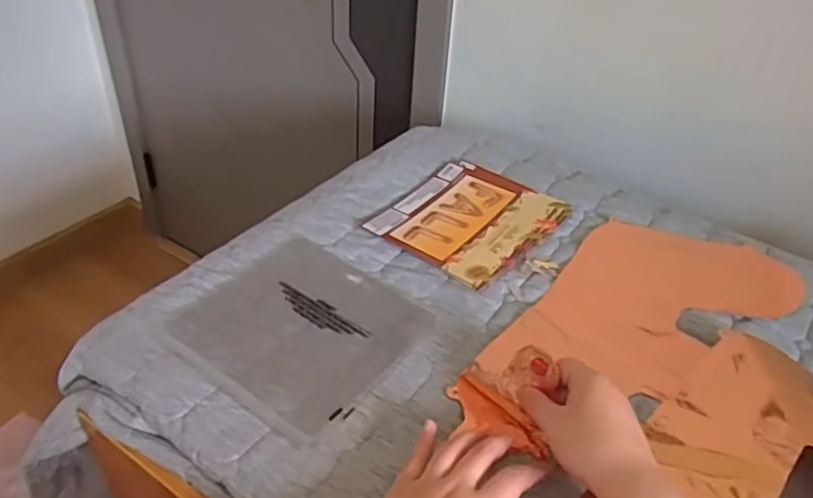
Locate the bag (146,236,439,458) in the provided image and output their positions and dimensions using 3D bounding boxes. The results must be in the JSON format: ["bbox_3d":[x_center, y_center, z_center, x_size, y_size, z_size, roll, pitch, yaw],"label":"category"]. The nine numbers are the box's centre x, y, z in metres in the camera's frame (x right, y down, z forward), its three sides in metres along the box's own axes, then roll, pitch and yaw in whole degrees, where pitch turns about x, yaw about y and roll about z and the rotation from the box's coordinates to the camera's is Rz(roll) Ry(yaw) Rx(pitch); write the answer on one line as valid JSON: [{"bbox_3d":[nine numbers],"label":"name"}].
[{"bbox_3d":[-0.100,0.074,0.632,0.206,0.010,0.198,27,43,27],"label":"bag"}]

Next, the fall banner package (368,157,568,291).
[{"bbox_3d":[0.075,-0.038,0.779,0.172,0.012,0.194,28,43,28],"label":"fall banner package"}]

